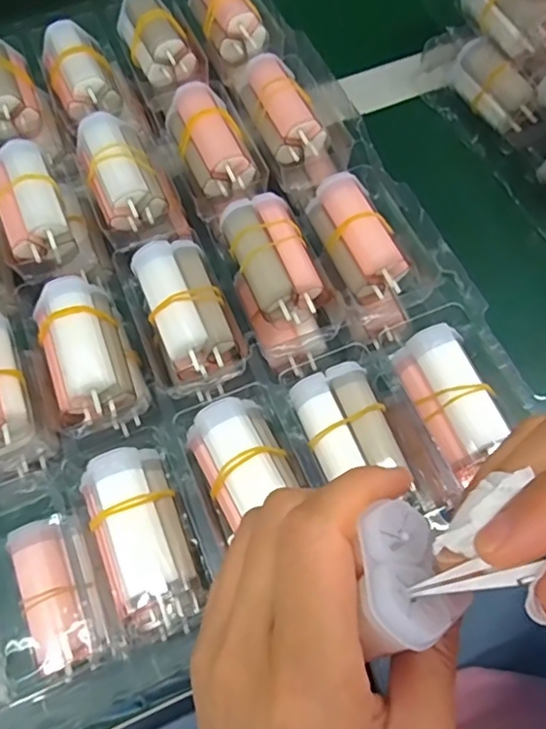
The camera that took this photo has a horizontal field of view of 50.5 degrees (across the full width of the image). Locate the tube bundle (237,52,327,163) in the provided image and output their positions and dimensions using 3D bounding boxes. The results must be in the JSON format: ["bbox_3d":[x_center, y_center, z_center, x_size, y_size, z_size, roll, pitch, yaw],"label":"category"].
[{"bbox_3d":[0.004,-0.151,0.341,0.029,0.023,0.065,-24,67,-10],"label":"tube bundle"}]

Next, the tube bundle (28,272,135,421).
[{"bbox_3d":[-0.093,-0.009,0.280,0.035,0.026,0.066,-19,66,-8],"label":"tube bundle"}]

